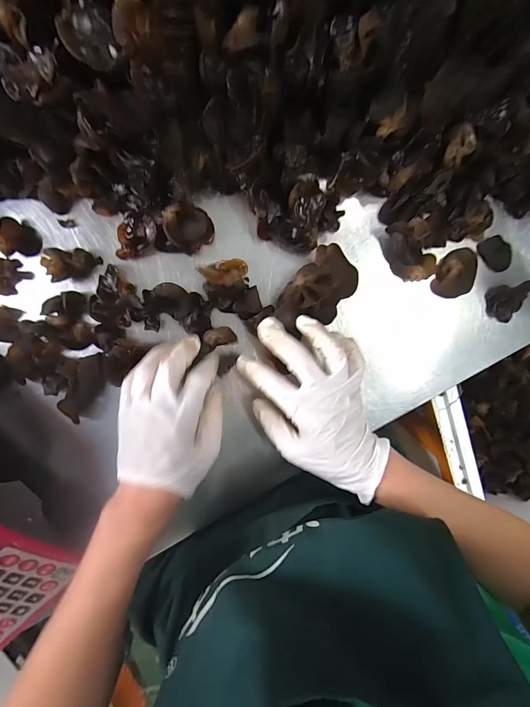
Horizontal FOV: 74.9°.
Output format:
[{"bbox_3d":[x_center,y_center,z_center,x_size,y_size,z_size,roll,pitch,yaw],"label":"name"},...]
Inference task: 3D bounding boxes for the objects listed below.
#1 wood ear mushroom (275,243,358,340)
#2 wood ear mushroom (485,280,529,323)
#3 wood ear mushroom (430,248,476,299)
[{"bbox_3d":[0.049,-0.053,0.312,0.053,0.017,0.080,36,95,-8],"label":"wood ear mushroom"},{"bbox_3d":[0.249,-0.050,0.349,0.034,0.028,0.039,-14,99,-2],"label":"wood ear mushroom"},{"bbox_3d":[0.186,-0.078,0.336,0.039,0.016,0.046,5,98,-5],"label":"wood ear mushroom"}]

